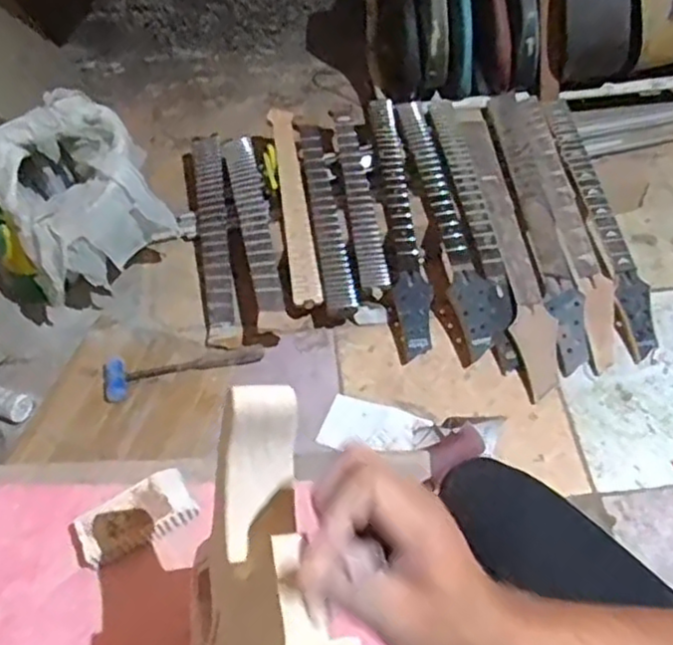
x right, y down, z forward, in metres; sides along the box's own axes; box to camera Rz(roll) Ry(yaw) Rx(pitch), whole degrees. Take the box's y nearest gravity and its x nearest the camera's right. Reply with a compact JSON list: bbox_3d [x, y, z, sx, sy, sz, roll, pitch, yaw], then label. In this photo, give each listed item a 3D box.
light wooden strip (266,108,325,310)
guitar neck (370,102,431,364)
[{"bbox_3d":[-0.090,-0.257,1.448,0.060,0.030,0.509,-9,55,-3],"label":"light wooden strip"},{"bbox_3d":[0.133,-0.226,1.457,0.090,0.045,0.652,-3,55,1],"label":"guitar neck"}]

